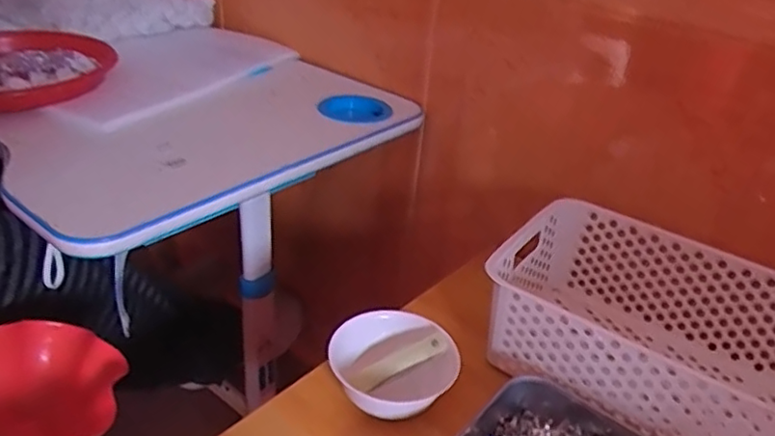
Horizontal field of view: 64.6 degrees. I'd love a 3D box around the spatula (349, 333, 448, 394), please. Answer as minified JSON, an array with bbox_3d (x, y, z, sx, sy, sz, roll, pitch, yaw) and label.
[{"bbox_3d":[0.012,0.134,0.567,0.094,0.010,0.018,-24,37,-11],"label":"spatula"}]

